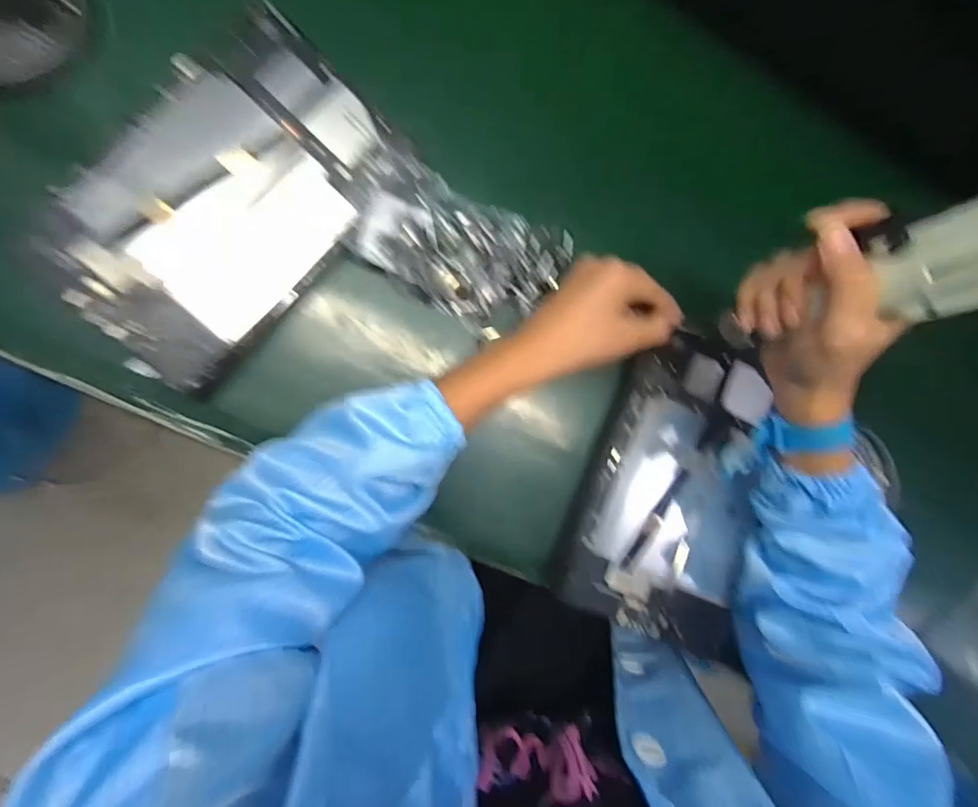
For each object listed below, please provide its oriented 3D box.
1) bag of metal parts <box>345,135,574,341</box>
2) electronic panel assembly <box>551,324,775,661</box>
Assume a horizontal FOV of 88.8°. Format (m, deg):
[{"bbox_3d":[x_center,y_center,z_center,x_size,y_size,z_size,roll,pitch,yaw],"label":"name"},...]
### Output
[{"bbox_3d":[-0.020,-0.115,0.378,0.172,0.053,0.099,17,88,-10],"label":"bag of metal parts"},{"bbox_3d":[0.163,0.070,0.417,0.161,0.033,0.239,22,87,-10],"label":"electronic panel assembly"}]

